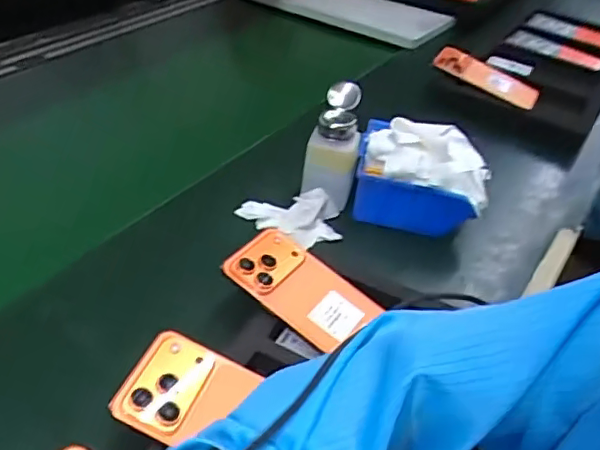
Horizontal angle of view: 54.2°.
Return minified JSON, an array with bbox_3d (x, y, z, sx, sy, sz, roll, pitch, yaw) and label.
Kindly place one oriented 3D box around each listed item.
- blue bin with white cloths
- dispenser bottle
[{"bbox_3d":[0.137,-0.060,0.652,0.143,0.097,0.123,10,38,6],"label":"blue bin with white cloths"},{"bbox_3d":[0.036,-0.082,0.639,0.055,0.131,0.067,9,38,5],"label":"dispenser bottle"}]

